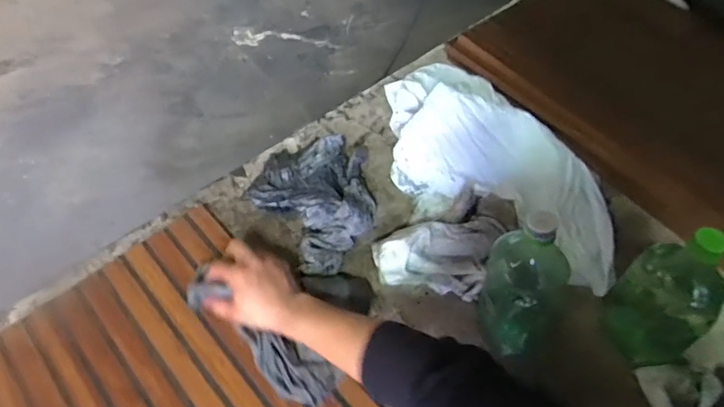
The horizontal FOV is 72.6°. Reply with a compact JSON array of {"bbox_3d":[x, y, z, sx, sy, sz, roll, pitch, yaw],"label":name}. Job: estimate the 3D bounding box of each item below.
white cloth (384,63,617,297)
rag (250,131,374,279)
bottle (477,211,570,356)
[{"bbox_3d":[0.174,-0.062,0.717,0.228,0.105,0.456,-20,56,-14],"label":"white cloth"},{"bbox_3d":[-0.047,-0.016,0.692,0.173,0.055,0.222,-31,60,-21],"label":"rag"},{"bbox_3d":[0.172,0.091,0.540,0.082,0.198,0.069,35,61,22],"label":"bottle"}]

